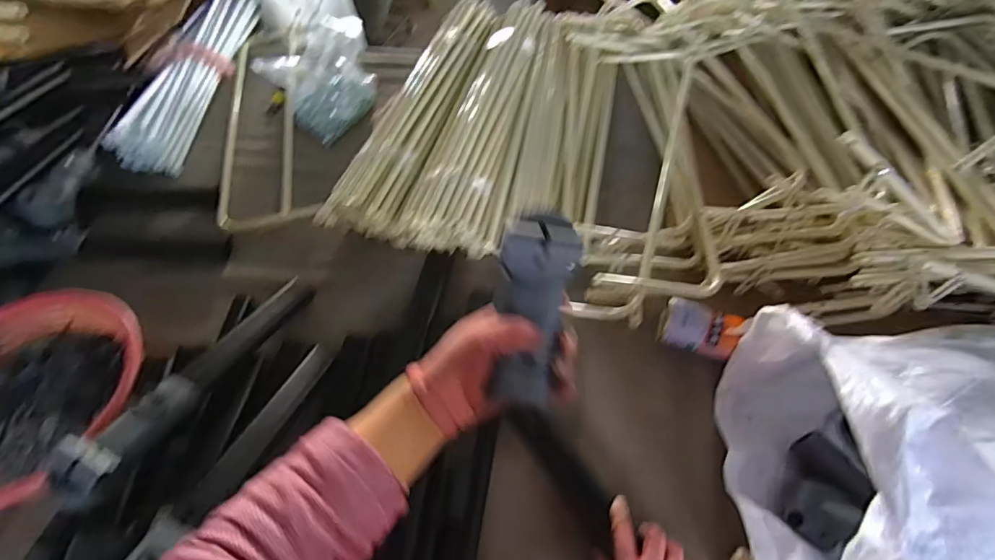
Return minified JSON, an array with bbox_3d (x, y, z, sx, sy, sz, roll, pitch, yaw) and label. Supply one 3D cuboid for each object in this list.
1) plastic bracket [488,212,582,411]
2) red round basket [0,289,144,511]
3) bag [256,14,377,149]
[{"bbox_3d":[0.028,0.026,0.400,0.063,0.028,0.155,7,92,7],"label":"plastic bracket"},{"bbox_3d":[-0.655,0.158,0.693,0.298,0.101,0.275,-1,57,2],"label":"red round basket"},{"bbox_3d":[-0.390,-0.466,1.064,0.211,0.112,0.280,-40,64,-21],"label":"bag"}]

